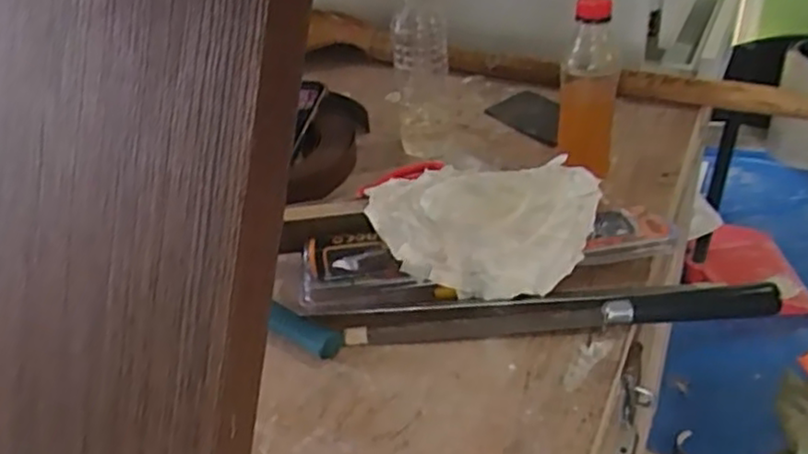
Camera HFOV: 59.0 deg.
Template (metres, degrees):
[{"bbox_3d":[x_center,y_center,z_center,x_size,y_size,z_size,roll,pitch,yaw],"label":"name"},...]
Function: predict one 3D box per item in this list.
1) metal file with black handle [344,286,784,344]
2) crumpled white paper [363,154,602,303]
[{"bbox_3d":[0.118,0.067,0.549,0.322,0.019,0.024,-4,37,4],"label":"metal file with black handle"},{"bbox_3d":[0.066,-0.004,0.613,0.182,0.067,0.141,8,40,18],"label":"crumpled white paper"}]

